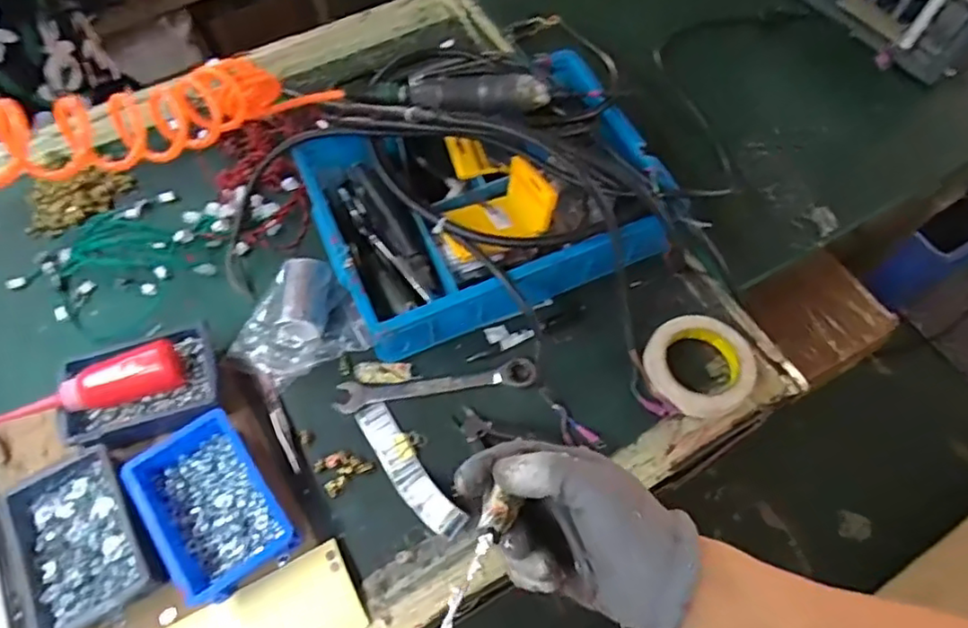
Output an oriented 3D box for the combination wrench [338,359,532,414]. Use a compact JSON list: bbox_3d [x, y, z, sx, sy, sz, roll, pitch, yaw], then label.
[{"bbox_3d":[-0.048,0.073,0.633,0.204,0.015,0.033,-7,63,-5],"label":"combination wrench"}]

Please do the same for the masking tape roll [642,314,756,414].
[{"bbox_3d":[0.225,0.052,0.638,0.105,0.024,0.104,0,62,-1],"label":"masking tape roll"}]

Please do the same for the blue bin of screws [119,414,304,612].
[{"bbox_3d":[-0.245,0.171,0.558,0.096,0.056,0.148,-33,68,-17],"label":"blue bin of screws"}]

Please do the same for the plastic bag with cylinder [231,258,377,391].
[{"bbox_3d":[-0.204,0.008,0.653,0.138,0.041,0.118,-22,65,-12],"label":"plastic bag with cylinder"}]

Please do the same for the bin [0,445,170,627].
[{"bbox_3d":[-0.351,0.200,0.544,0.101,0.054,0.149,-32,67,-16],"label":"bin"}]

